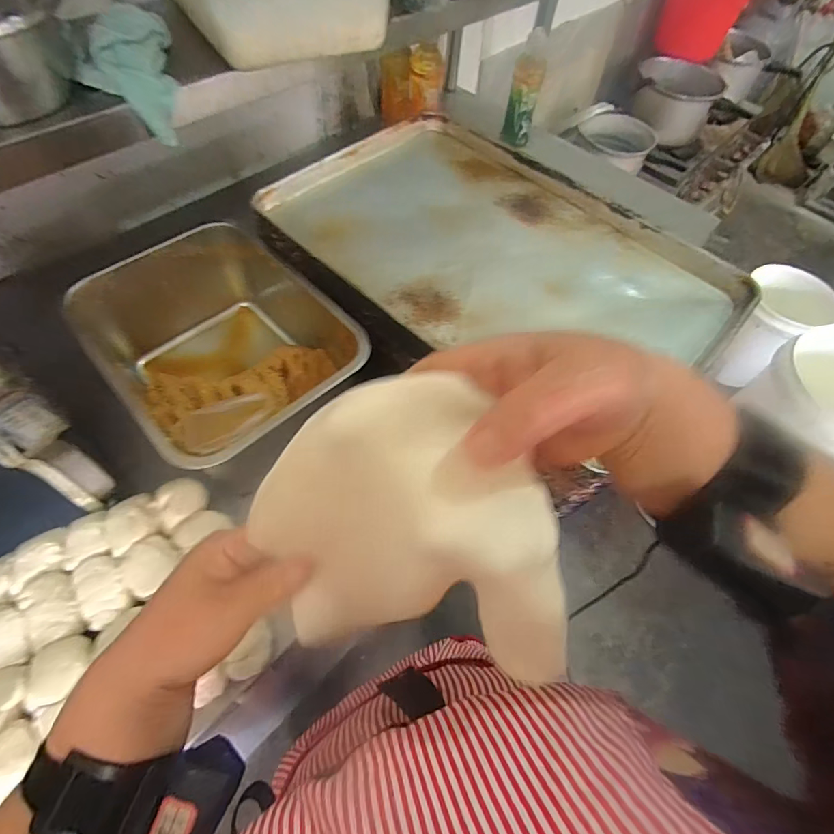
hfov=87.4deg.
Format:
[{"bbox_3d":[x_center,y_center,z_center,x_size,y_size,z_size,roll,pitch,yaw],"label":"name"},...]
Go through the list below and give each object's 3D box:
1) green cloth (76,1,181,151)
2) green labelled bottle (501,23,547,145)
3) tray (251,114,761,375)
[{"bbox_3d":[-0.357,-0.427,0.545,0.109,0.056,0.163,-14,81,-12],"label":"green cloth"},{"bbox_3d":[0.237,-0.702,0.959,0.063,0.202,0.055,41,65,19],"label":"green labelled bottle"},{"bbox_3d":[0.106,-0.234,0.630,0.628,0.059,0.407,36,64,17],"label":"tray"}]

